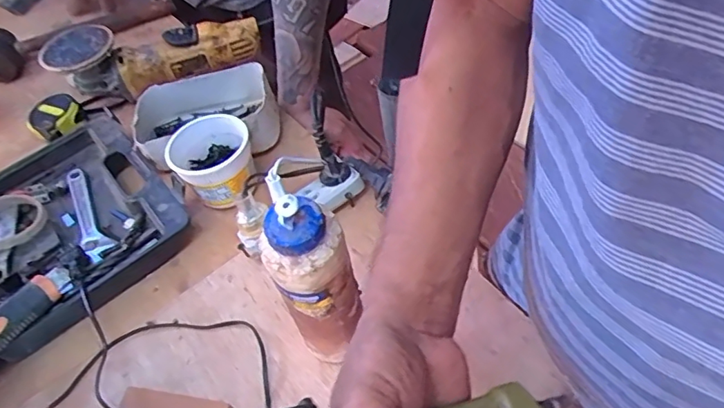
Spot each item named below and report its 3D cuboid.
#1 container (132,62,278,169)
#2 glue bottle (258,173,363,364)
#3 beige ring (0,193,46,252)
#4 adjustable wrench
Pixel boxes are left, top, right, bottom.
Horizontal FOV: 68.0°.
[{"bbox_3d":[-0.203,-0.113,0.710,0.187,0.076,0.126,-4,50,3],"label":"container"},{"bbox_3d":[-0.036,0.073,0.431,0.055,0.218,0.051,-34,54,-20],"label":"glue bottle"},{"bbox_3d":[-0.442,0.025,0.657,0.098,0.025,0.094,-3,50,4],"label":"beige ring"},{"bbox_3d":[-0.348,0.011,0.673,0.037,0.018,0.193,-31,54,-19],"label":"adjustable wrench"}]

